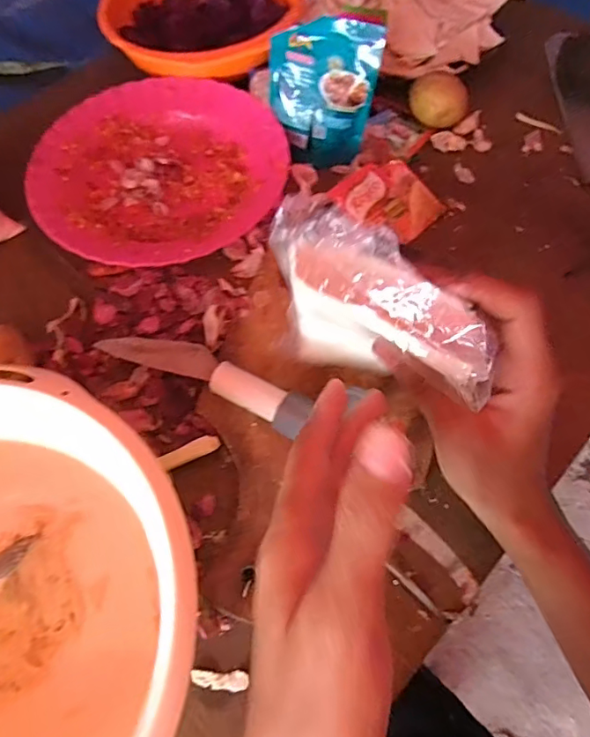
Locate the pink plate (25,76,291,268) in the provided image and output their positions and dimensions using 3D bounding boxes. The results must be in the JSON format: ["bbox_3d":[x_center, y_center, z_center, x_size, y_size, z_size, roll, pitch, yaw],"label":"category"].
[{"bbox_3d":[-0.116,-0.174,0.455,0.211,0.033,0.212,0,62,0],"label":"pink plate"}]

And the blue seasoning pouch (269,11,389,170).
[{"bbox_3d":[0.020,-0.232,0.438,0.089,0.113,0.023,23,45,10],"label":"blue seasoning pouch"}]

